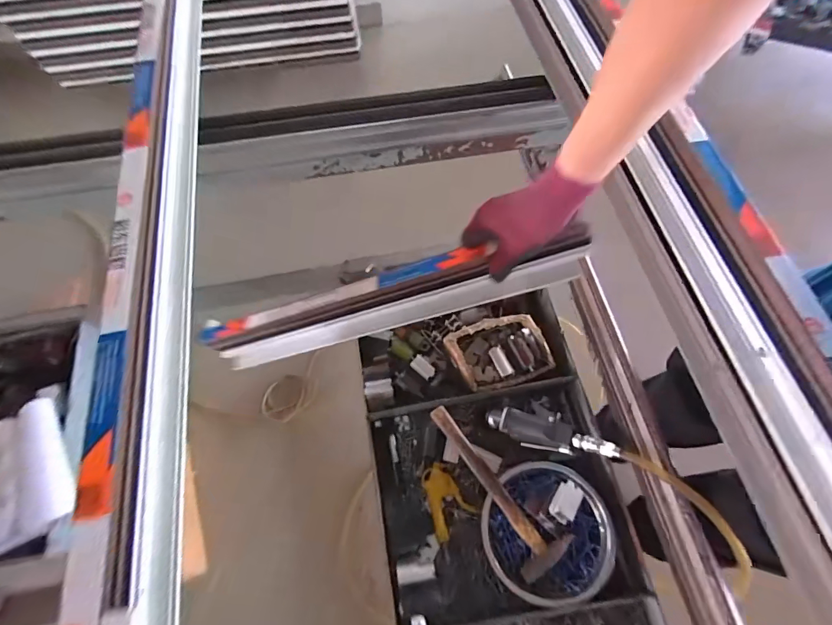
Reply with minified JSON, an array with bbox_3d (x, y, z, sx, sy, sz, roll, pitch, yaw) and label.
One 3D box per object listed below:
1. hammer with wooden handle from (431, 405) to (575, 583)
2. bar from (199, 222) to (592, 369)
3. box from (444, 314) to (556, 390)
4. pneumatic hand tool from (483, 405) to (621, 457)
[{"bbox_3d":[0.134,0.282,0.701,0.092,0.031,0.298,-33,71,-12],"label":"hammer with wooden handle"},{"bbox_3d":[-0.056,-0.010,0.585,0.565,0.068,0.060,-14,66,17],"label":"bar"},{"bbox_3d":[0.160,0.079,0.799,0.183,0.063,0.120,-14,68,-5],"label":"box"},{"bbox_3d":[0.218,0.200,0.689,0.240,0.038,0.056,4,60,46],"label":"pneumatic hand tool"}]

